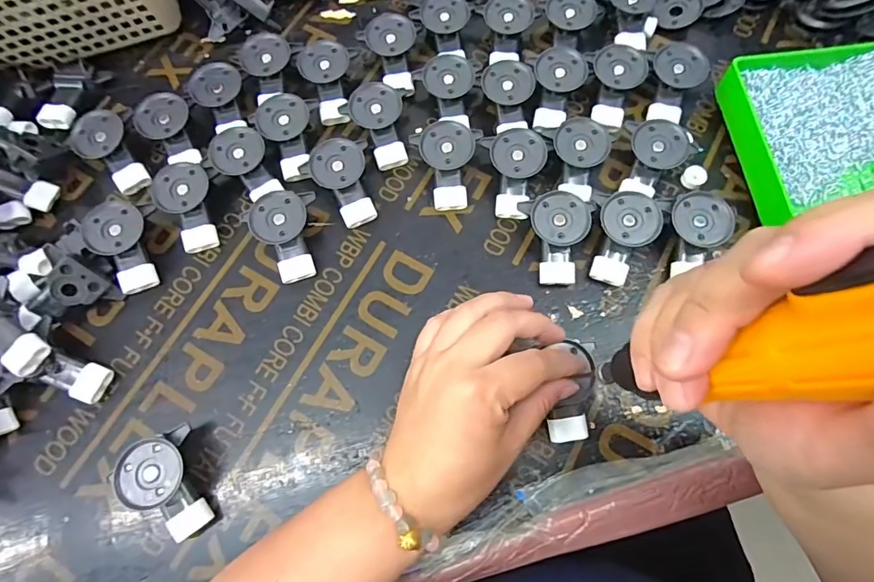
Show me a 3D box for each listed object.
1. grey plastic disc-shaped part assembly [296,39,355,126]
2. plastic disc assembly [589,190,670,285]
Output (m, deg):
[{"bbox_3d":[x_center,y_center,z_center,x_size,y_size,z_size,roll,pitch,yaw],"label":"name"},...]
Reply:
[{"bbox_3d":[-0.093,-0.182,0.402,0.046,0.030,0.064,-9,72,-1],"label":"grey plastic disc-shaped part assembly"},{"bbox_3d":[0.141,-0.041,0.348,0.047,0.029,0.069,17,73,7],"label":"plastic disc assembly"}]

